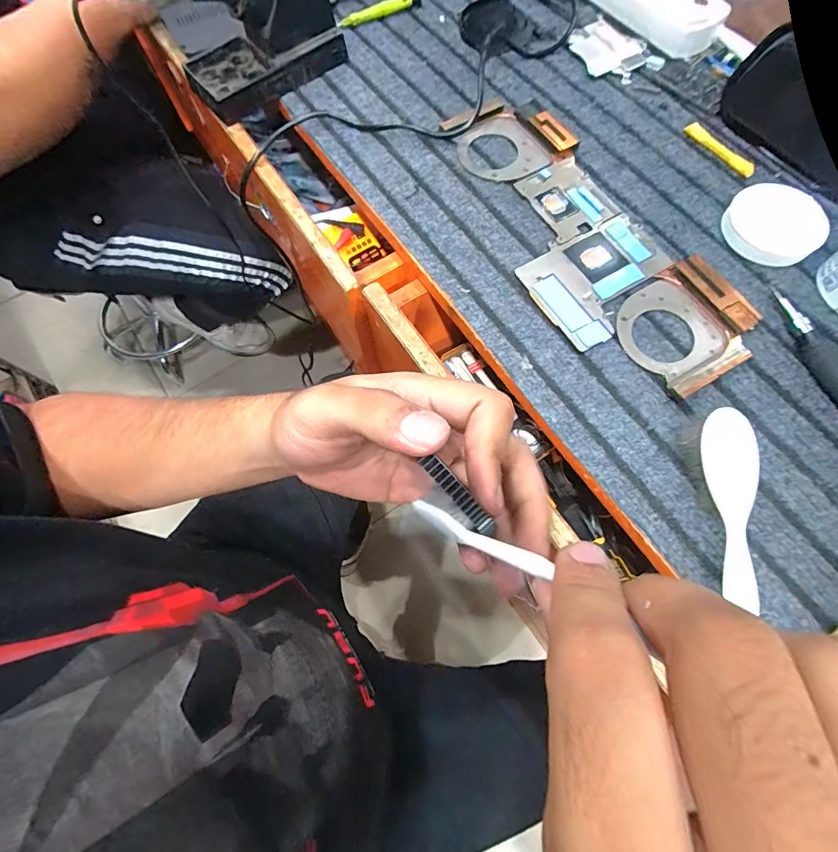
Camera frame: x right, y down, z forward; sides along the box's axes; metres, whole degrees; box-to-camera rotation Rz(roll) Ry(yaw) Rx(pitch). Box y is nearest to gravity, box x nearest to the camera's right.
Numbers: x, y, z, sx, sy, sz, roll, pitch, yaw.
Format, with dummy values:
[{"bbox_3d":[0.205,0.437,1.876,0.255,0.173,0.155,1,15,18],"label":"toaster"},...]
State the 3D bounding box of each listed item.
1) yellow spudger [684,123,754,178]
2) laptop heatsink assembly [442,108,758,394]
[{"bbox_3d":[0.294,-0.270,0.412,0.013,0.008,0.080,-33,73,-11],"label":"yellow spudger"},{"bbox_3d":[0.139,-0.172,0.378,0.131,0.012,0.339,-30,72,-10],"label":"laptop heatsink assembly"}]

